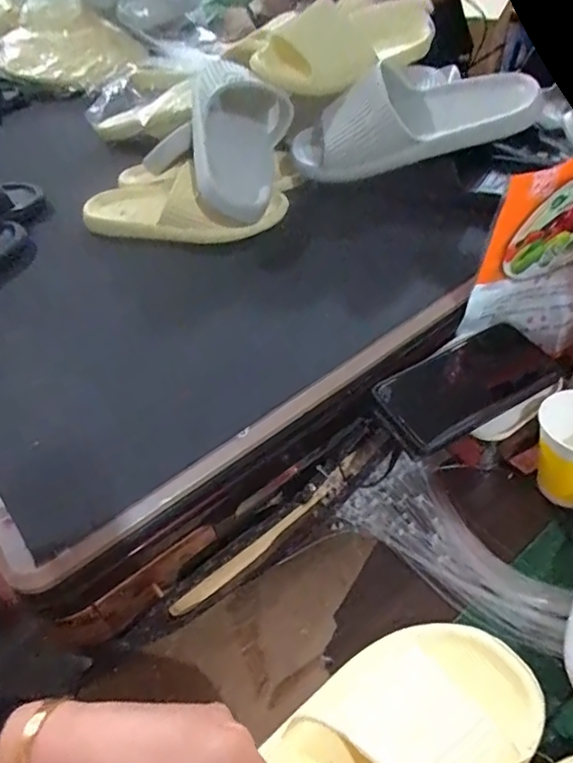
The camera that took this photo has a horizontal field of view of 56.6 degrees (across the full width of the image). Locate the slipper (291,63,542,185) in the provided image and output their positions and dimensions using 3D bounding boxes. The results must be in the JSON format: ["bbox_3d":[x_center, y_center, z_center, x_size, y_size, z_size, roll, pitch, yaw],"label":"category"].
[{"bbox_3d":[0.135,-0.299,0.621,0.278,0.116,0.091,1,14,17],"label":"slipper"}]

